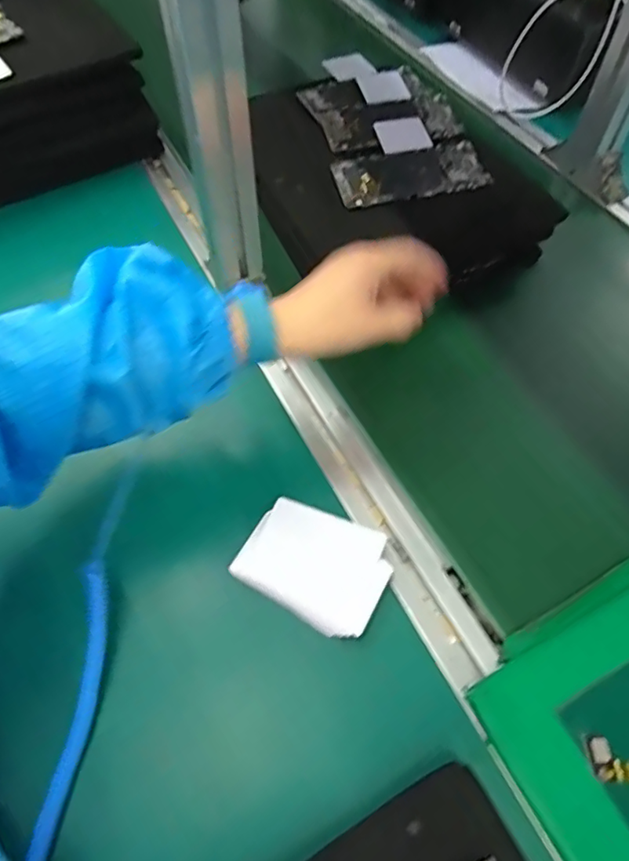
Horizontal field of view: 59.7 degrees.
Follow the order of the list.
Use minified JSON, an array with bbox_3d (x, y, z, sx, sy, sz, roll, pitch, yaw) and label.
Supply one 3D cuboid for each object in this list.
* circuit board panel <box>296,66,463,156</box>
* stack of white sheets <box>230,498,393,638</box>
[{"bbox_3d":[0.074,-0.370,0.632,0.164,0.012,0.146,-9,58,-7],"label":"circuit board panel"},{"bbox_3d":[0.001,0.098,0.402,0.102,0.025,0.075,26,60,15],"label":"stack of white sheets"}]

